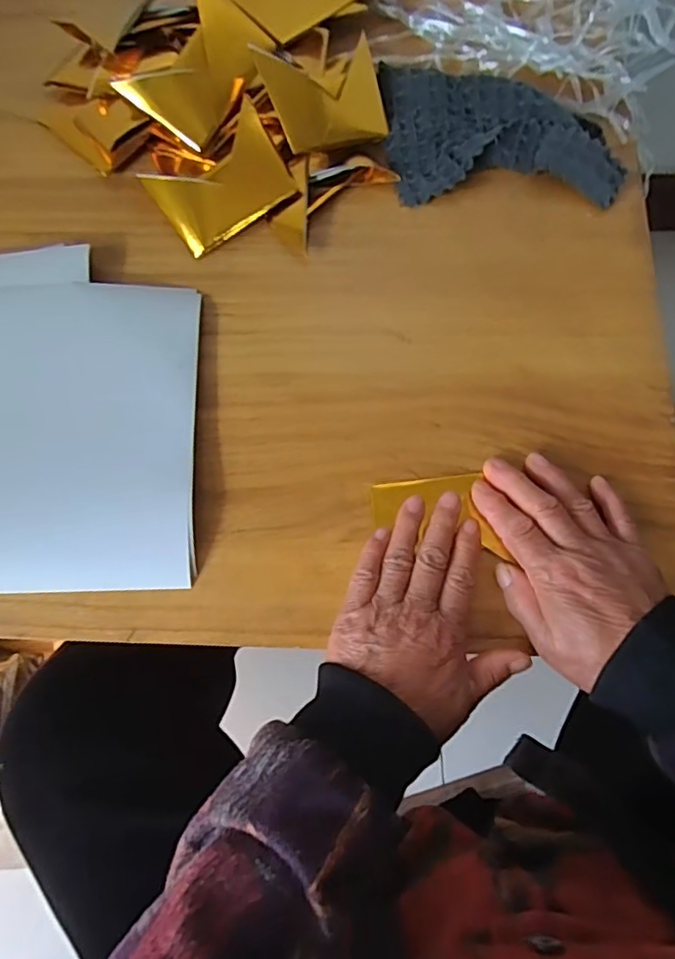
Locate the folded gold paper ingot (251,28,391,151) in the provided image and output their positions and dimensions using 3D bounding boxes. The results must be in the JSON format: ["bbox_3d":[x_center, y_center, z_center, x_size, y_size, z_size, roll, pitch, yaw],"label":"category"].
[{"bbox_3d":[-0.007,-0.284,0.428,0.097,0.019,0.070,-28,108,-27],"label":"folded gold paper ingot"}]

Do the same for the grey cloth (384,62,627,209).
[{"bbox_3d":[0.124,-0.271,0.450,0.175,0.023,0.115,2,74,3],"label":"grey cloth"}]

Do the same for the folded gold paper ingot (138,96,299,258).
[{"bbox_3d":[-0.086,-0.221,0.433,0.097,0.009,0.068,-33,101,5],"label":"folded gold paper ingot"}]

